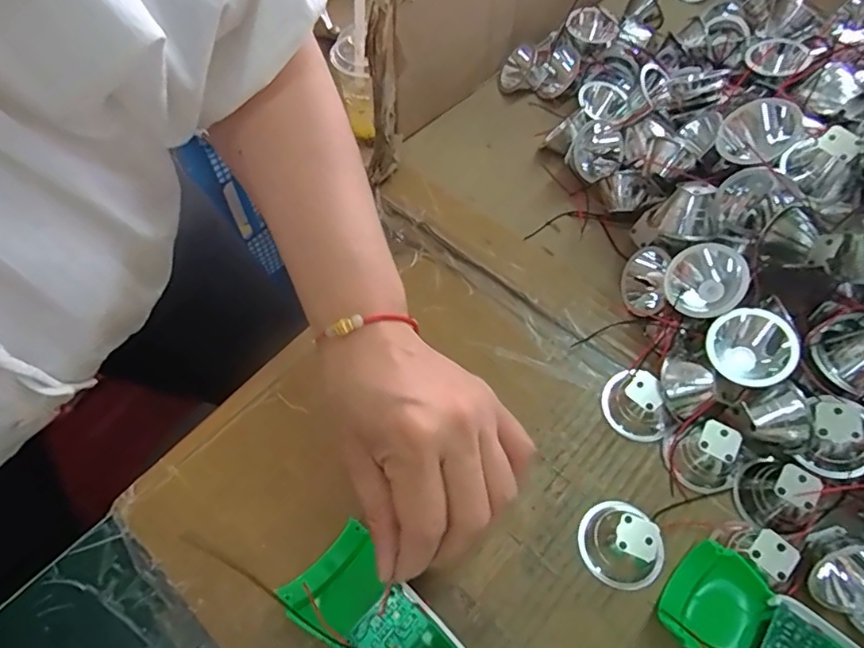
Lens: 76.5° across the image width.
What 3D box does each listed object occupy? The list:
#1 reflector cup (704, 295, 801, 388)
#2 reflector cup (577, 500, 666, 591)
[{"bbox_3d":[0.178,0.013,0.302,0.044,0.023,0.042,-9,72,29],"label":"reflector cup"},{"bbox_3d":[0.099,0.111,0.282,0.039,0.024,0.043,-29,58,-16],"label":"reflector cup"}]

